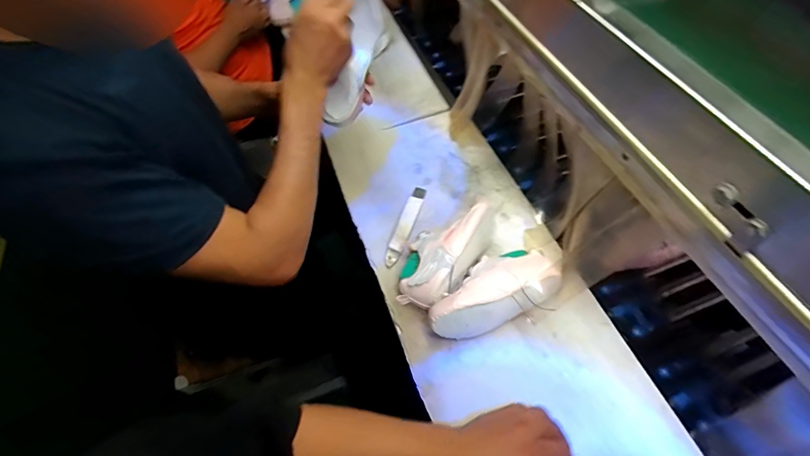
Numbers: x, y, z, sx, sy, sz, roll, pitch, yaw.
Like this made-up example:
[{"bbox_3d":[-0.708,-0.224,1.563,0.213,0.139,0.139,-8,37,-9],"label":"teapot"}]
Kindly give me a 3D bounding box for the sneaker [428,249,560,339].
[{"bbox_3d":[0.121,0.091,0.578,0.190,0.071,0.090,-23,58,-9],"label":"sneaker"}]

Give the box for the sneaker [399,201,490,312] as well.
[{"bbox_3d":[0.064,0.034,0.622,0.091,0.074,0.208,29,64,21],"label":"sneaker"}]

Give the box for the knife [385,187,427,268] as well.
[{"bbox_3d":[0.002,-0.008,0.687,0.026,0.012,0.165,14,60,14],"label":"knife"}]

